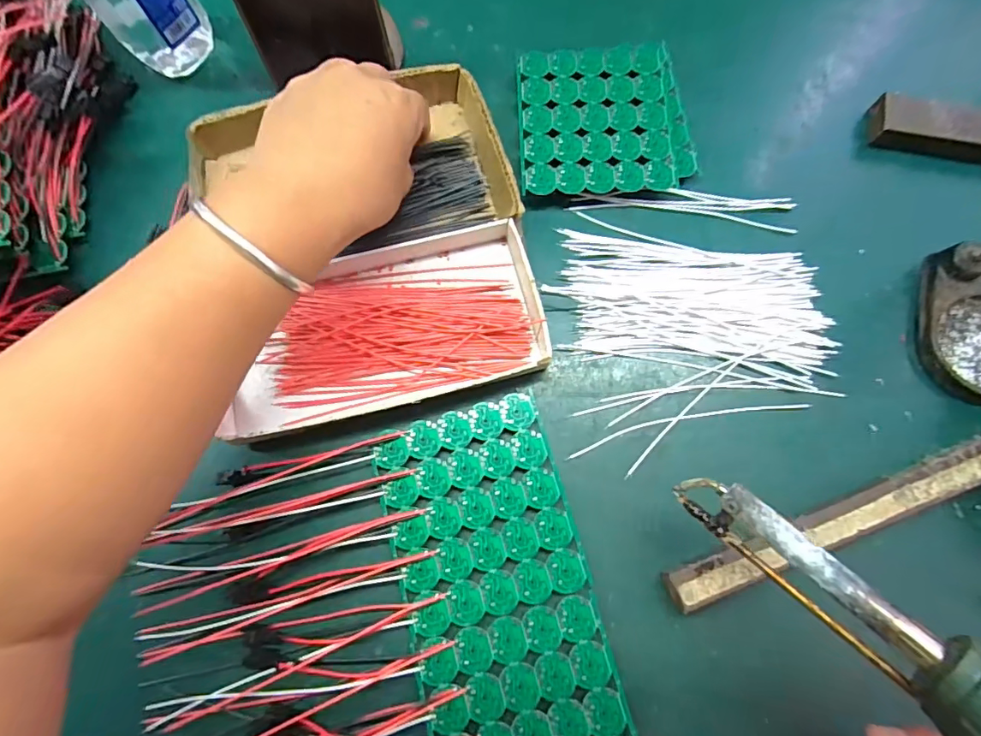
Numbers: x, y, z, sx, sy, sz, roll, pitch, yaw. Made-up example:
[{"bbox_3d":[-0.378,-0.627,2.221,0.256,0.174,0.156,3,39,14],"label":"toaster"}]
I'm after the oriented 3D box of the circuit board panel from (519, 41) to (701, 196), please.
[{"bbox_3d":[0.075,-0.161,0.321,0.109,0.016,0.105,-2,78,0],"label":"circuit board panel"}]

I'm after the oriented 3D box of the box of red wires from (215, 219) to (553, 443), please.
[{"bbox_3d":[-0.061,-0.026,0.286,0.178,0.023,0.101,-14,78,-3],"label":"box of red wires"}]

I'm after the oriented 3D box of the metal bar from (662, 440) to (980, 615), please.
[{"bbox_3d":[0.193,0.079,0.260,0.210,0.018,0.020,-20,78,-4],"label":"metal bar"}]

